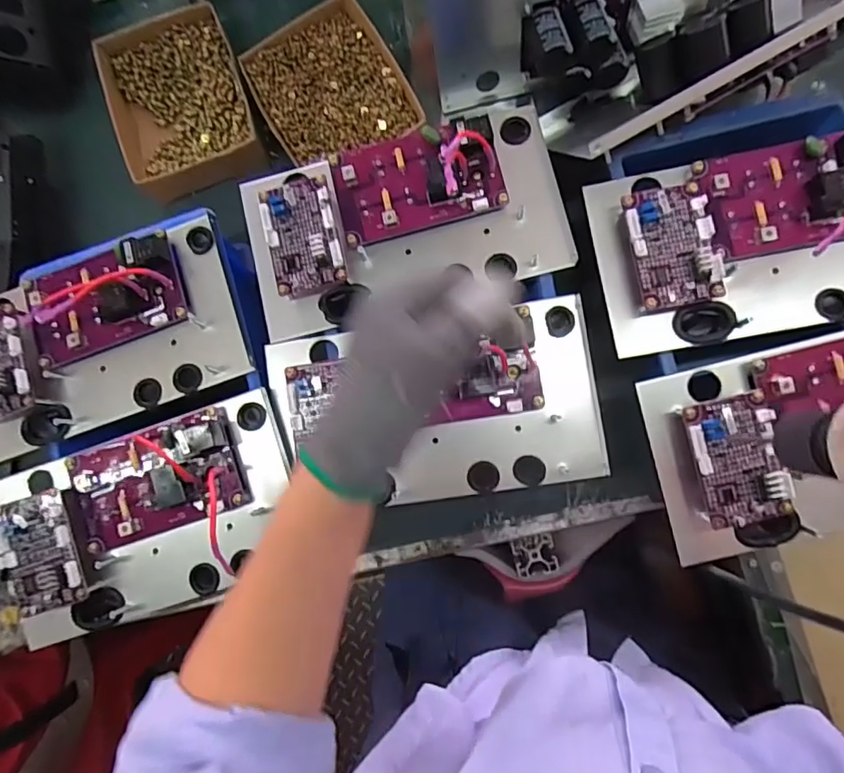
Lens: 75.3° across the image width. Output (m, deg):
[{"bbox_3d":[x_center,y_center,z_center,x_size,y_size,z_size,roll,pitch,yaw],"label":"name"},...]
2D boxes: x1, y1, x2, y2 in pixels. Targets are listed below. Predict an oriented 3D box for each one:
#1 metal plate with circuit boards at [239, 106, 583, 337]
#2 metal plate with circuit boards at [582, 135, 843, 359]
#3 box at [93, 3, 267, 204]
[{"bbox_3d":[-0.018,-0.141,0.451,0.258,0.043,0.142,-14,83,5],"label":"metal plate with circuit boards"},{"bbox_3d":[0.268,-0.116,0.402,0.259,0.057,0.140,-9,83,5],"label":"metal plate with circuit boards"},{"bbox_3d":[-0.259,-0.301,0.581,0.144,0.044,0.178,-20,82,4],"label":"box"}]

